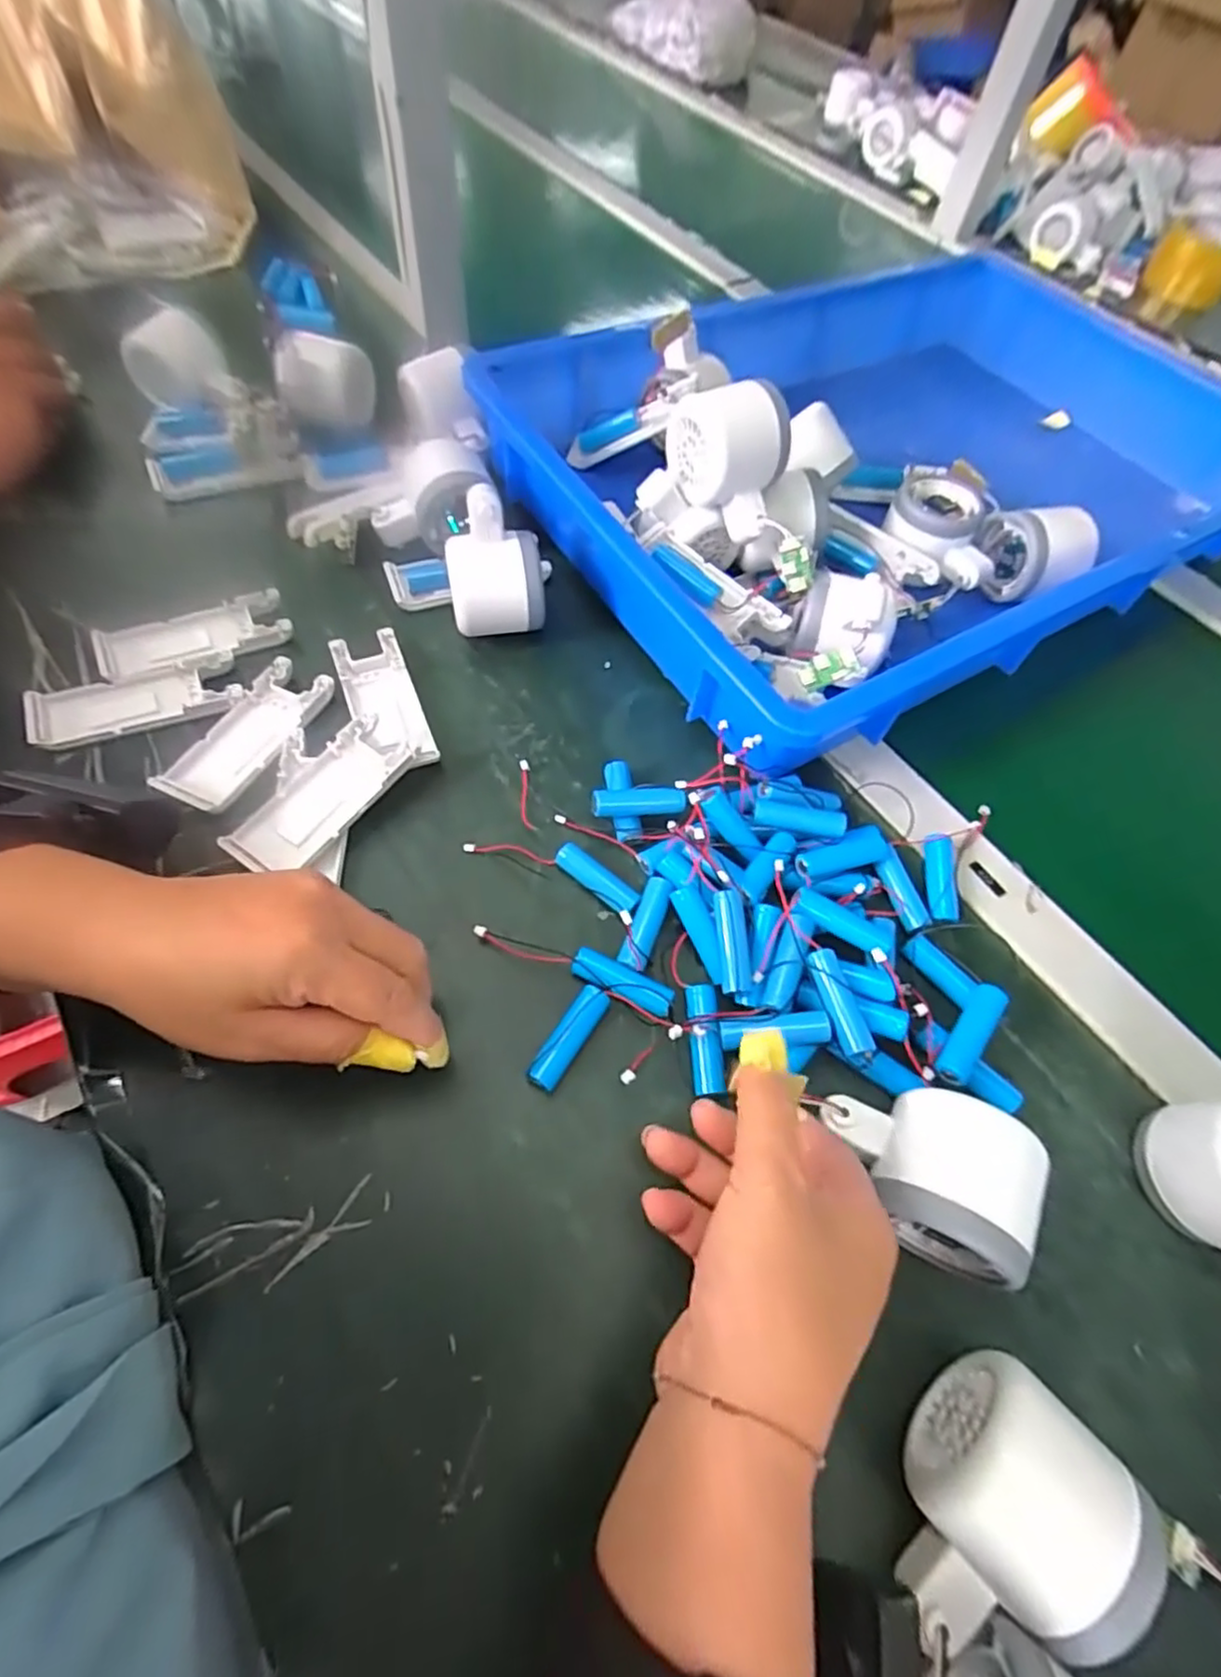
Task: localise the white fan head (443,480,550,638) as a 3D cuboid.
[{"bbox_3d":[-0.069,-0.171,0.412,0.062,0.083,0.047,-7,62,-9],"label":"white fan head"}]

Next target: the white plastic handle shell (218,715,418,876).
[{"bbox_3d":[-0.151,-0.018,0.358,0.040,0.025,0.097,35,64,14],"label":"white plastic handle shell"}]

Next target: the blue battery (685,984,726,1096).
[{"bbox_3d":[0.044,0.093,0.315,0.014,0.012,0.049,1,61,-5],"label":"blue battery"}]

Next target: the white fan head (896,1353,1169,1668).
[{"bbox_3d":[0.138,0.221,0.229,0.057,0.063,0.057,-36,70,-22],"label":"white fan head"}]

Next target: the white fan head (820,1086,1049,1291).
[{"bbox_3d":[0.128,0.132,0.274,0.079,0.050,0.057,27,63,12],"label":"white fan head"}]

